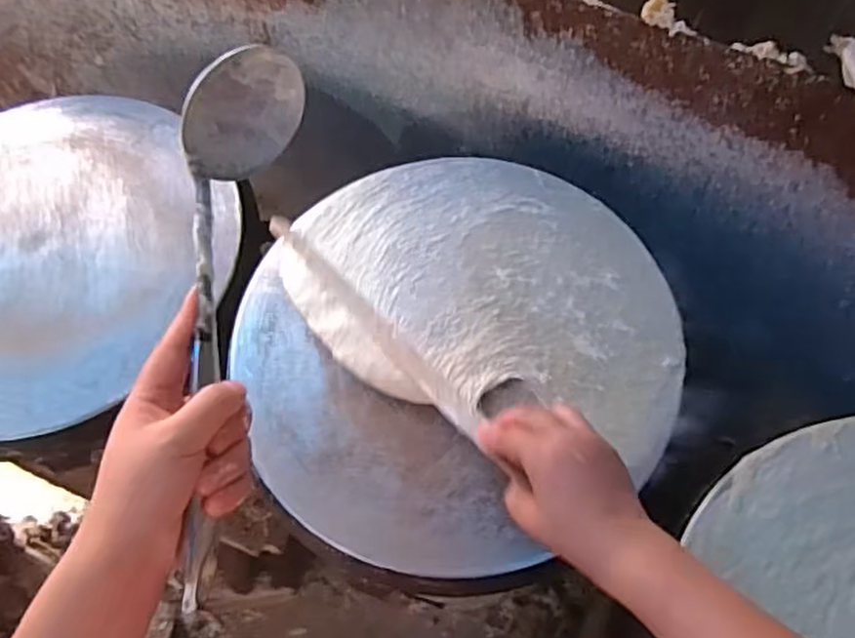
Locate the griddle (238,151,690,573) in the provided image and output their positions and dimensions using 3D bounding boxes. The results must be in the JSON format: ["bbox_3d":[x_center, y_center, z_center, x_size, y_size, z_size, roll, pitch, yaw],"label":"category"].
[{"bbox_3d":[0.019,0.011,0.574,0.358,0.031,0.344,-1,66,2],"label":"griddle"}]

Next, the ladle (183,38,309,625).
[{"bbox_3d":[-0.122,-0.024,0.414,0.061,0.080,0.300,0,71,3],"label":"ladle"}]

